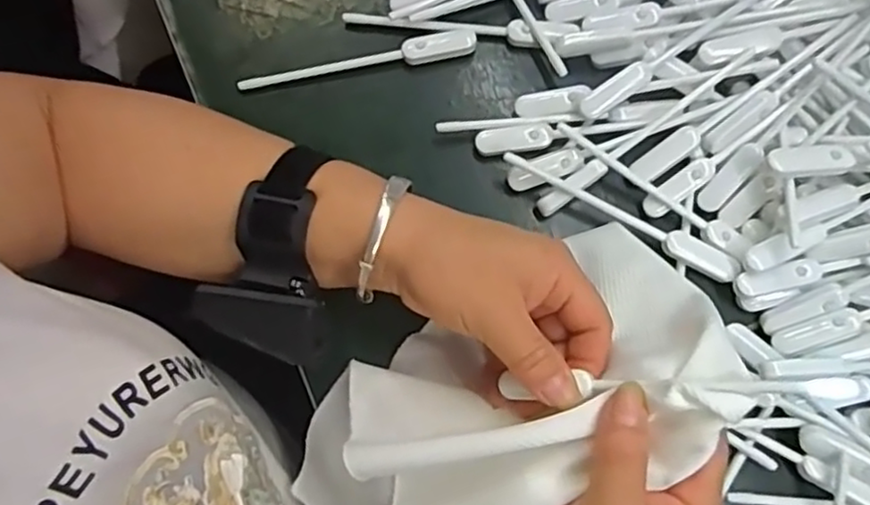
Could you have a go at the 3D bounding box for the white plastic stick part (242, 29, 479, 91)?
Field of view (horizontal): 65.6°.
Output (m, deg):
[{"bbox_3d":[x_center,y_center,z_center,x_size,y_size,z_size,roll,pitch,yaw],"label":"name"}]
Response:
[{"bbox_3d":[-0.046,-0.112,0.402,0.141,0.011,0.013,-11,79,-1],"label":"white plastic stick part"}]

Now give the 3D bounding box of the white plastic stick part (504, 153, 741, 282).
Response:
[{"bbox_3d":[0.103,-0.022,0.377,0.140,0.010,0.017,28,81,7],"label":"white plastic stick part"}]

